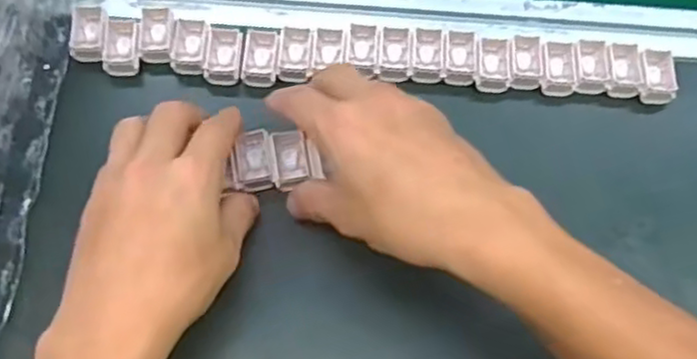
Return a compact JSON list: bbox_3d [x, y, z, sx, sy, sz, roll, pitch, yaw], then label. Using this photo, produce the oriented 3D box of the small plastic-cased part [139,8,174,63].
[{"bbox_3d":[-0.125,-0.095,0.454,0.021,0.011,0.037,-3,66,-4],"label":"small plastic-cased part"}]

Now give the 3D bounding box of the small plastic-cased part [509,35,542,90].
[{"bbox_3d":[0.116,-0.078,0.457,0.021,0.012,0.038,4,65,-1],"label":"small plastic-cased part"}]

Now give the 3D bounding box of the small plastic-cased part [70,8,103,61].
[{"bbox_3d":[-0.169,-0.096,0.451,0.019,0.010,0.034,-2,65,-4],"label":"small plastic-cased part"}]

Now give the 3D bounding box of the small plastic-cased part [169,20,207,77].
[{"bbox_3d":[-0.103,-0.086,0.450,0.022,0.008,0.034,-1,65,-4],"label":"small plastic-cased part"}]

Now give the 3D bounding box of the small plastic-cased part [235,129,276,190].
[{"bbox_3d":[-0.058,-0.012,0.421,0.021,0.015,0.038,-8,66,-6],"label":"small plastic-cased part"}]

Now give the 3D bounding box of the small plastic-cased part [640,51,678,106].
[{"bbox_3d":[0.203,-0.067,0.458,0.022,0.014,0.037,7,65,0],"label":"small plastic-cased part"}]

